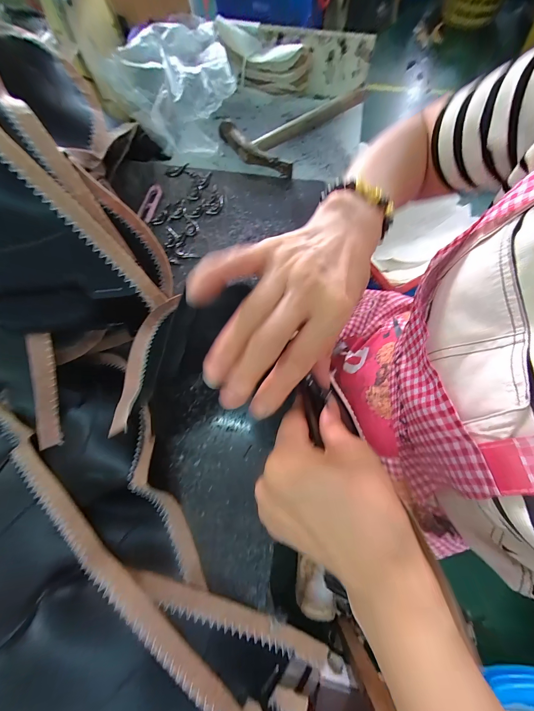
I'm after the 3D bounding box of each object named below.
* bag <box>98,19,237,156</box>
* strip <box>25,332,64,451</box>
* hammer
[{"bbox_3d":[-0.119,-0.427,0.446,0.169,0.101,0.191,39,75,14],"label":"bag"},{"bbox_3d":[-0.198,0.032,0.251,0.018,0.004,0.102,-8,100,-43],"label":"strip"},{"bbox_3d":[0.049,-0.413,0.477,0.133,0.032,0.274,34,74,13],"label":"hammer"}]

